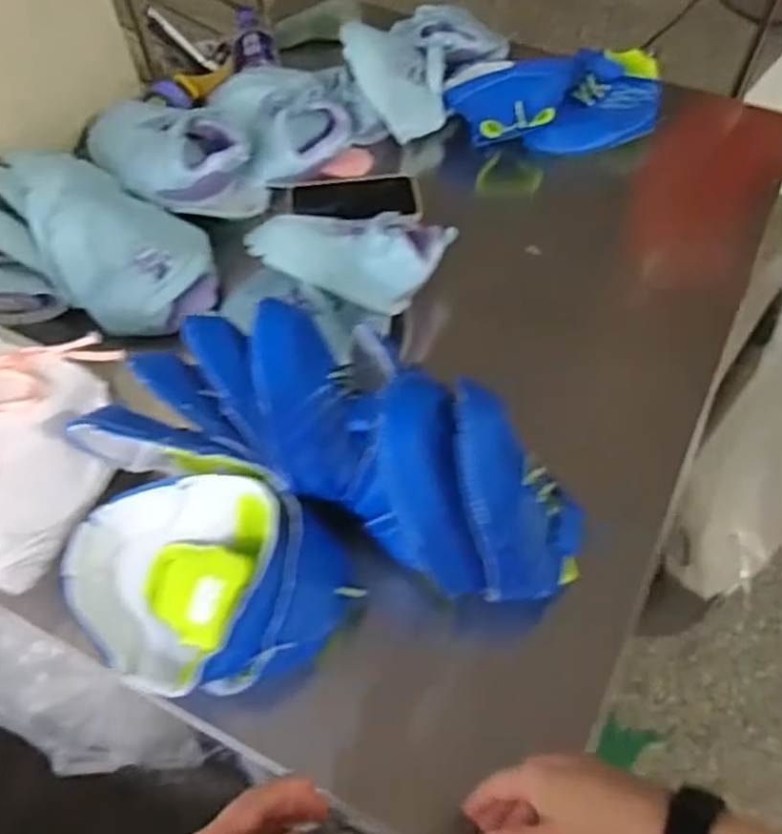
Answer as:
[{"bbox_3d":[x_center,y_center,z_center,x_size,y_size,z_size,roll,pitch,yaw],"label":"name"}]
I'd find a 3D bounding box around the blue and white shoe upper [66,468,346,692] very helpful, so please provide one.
[{"bbox_3d":[-0.155,0.140,0.622,0.237,0.065,0.159,-7,60,-3],"label":"blue and white shoe upper"}]

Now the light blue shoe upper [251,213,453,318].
[{"bbox_3d":[-0.037,-0.170,0.803,0.214,0.062,0.119,-11,60,-5],"label":"light blue shoe upper"}]

